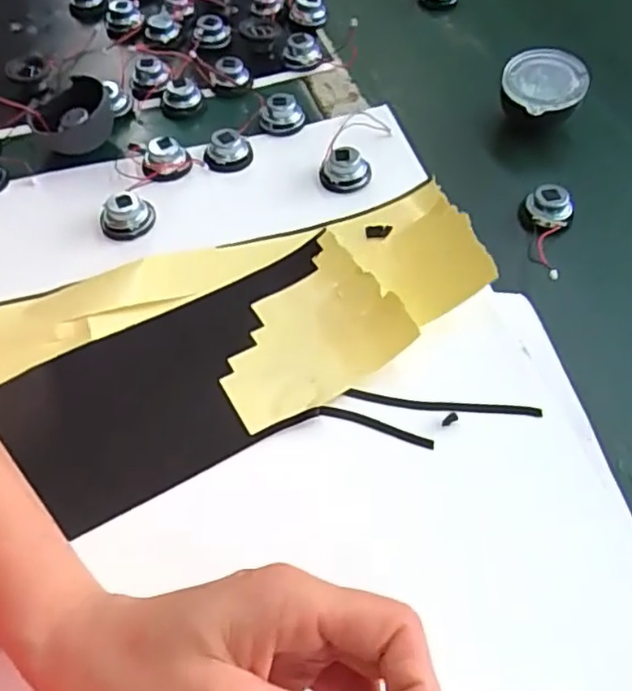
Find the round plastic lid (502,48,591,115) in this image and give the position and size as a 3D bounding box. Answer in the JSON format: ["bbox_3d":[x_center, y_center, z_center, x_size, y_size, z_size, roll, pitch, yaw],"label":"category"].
[{"bbox_3d":[0.176,-0.202,0.498,0.061,0.012,0.056,-1,65,3],"label":"round plastic lid"}]

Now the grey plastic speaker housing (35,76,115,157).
[{"bbox_3d":[-0.181,-0.170,0.487,0.059,0.037,0.058,-15,55,-9],"label":"grey plastic speaker housing"}]

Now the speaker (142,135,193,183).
[{"bbox_3d":[-0.109,-0.134,0.471,0.034,0.021,0.034,-15,55,-9],"label":"speaker"}]

